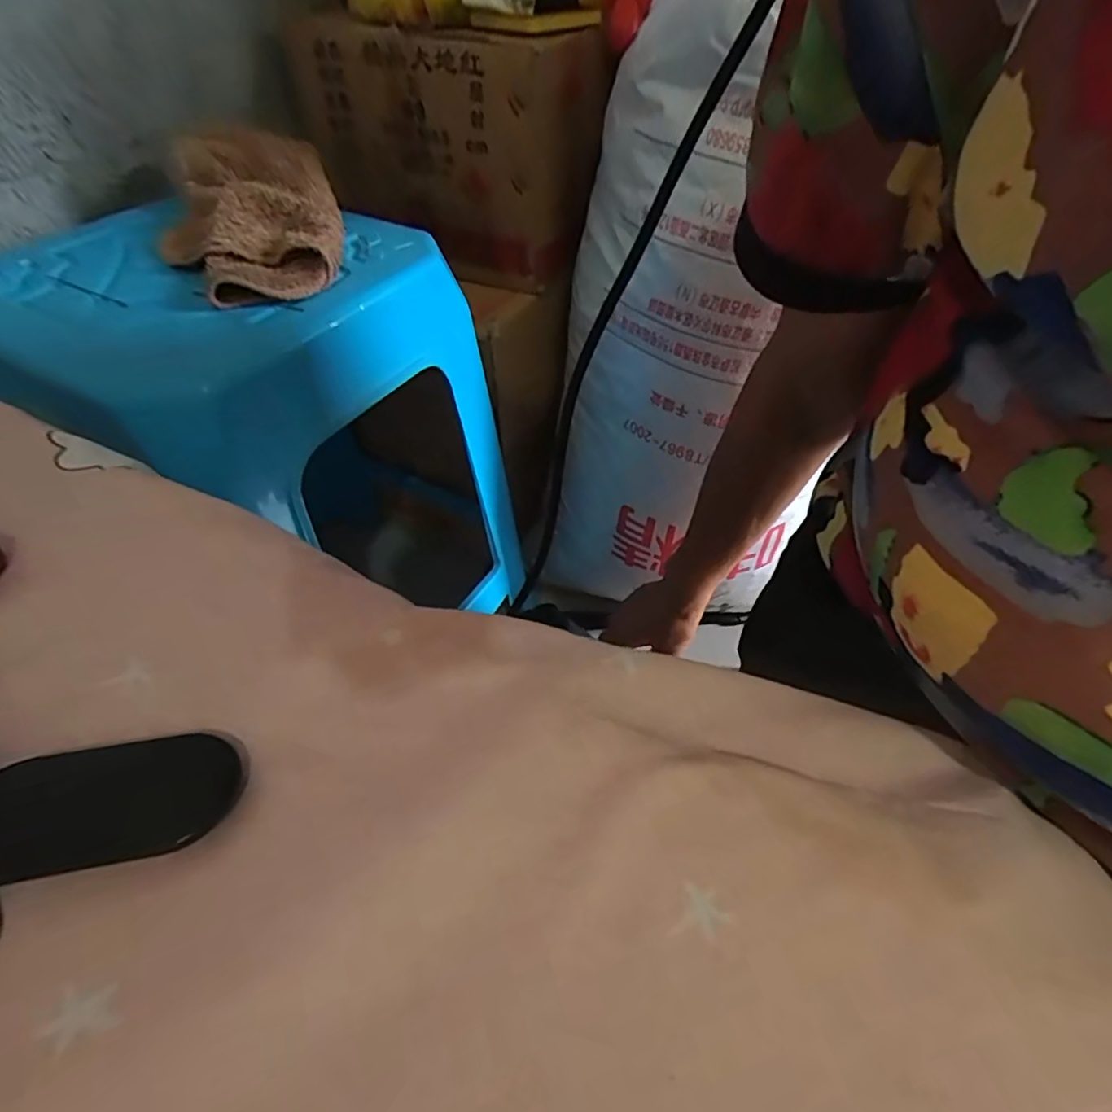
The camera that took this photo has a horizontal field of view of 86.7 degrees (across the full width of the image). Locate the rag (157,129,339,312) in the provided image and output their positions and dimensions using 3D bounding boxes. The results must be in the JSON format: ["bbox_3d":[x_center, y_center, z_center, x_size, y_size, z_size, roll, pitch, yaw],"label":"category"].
[{"bbox_3d":[-0.222,-0.248,0.428,0.121,0.051,0.209,-13,50,-13],"label":"rag"}]

